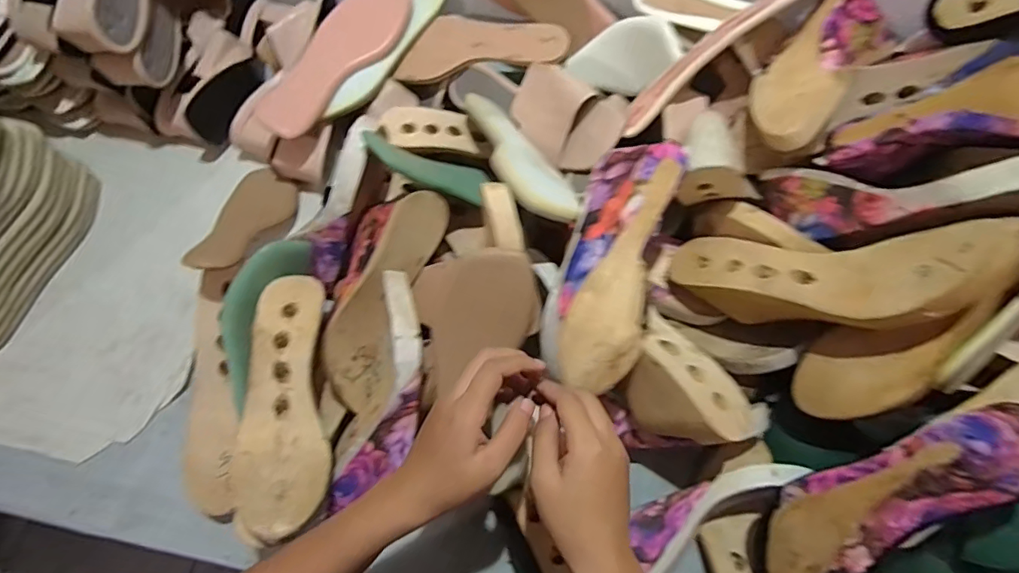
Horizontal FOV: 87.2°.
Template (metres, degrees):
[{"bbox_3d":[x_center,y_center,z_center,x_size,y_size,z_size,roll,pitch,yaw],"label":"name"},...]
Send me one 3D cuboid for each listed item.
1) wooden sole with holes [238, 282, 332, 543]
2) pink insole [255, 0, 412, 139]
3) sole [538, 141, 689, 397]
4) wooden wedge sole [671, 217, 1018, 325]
[{"bbox_3d":[-0.212,0.102,0.489,0.082,0.046,0.236,-7,69,-4],"label":"wooden sole with holes"},{"bbox_3d":[-0.205,-0.273,0.629,0.080,0.026,0.230,31,72,11],"label":"pink insole"},{"bbox_3d":[0.088,-0.021,0.455,0.084,0.061,0.218,19,70,6],"label":"sole"},{"bbox_3d":[0.284,-0.007,0.466,0.274,0.072,0.093,-1,63,39],"label":"wooden wedge sole"}]

